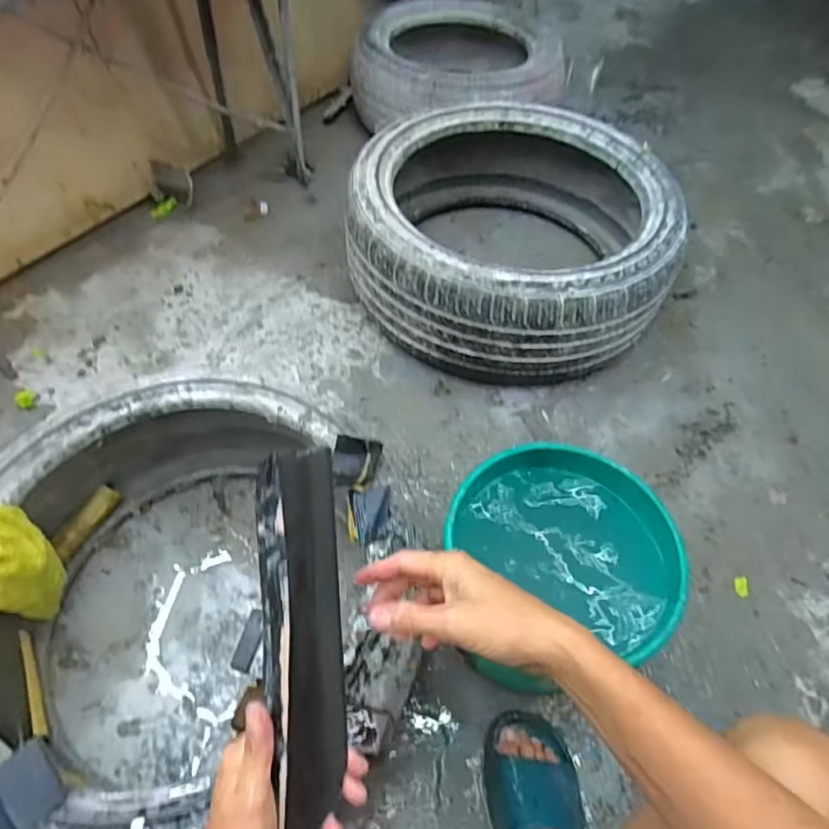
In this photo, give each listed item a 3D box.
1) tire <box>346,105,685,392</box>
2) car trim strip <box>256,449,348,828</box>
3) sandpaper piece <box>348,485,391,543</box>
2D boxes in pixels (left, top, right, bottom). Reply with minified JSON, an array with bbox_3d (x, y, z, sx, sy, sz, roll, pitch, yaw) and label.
[{"bbox_3d":[0.192,-0.392,1.214,0.644,0.237,0.660,3,54,-1],"label":"tire"},{"bbox_3d":[-0.078,0.166,0.396,0.052,0.027,0.274,-2,88,-5],"label":"car trim strip"},{"bbox_3d":[-0.056,0.124,0.710,0.050,0.017,0.067,1,55,-3],"label":"sandpaper piece"}]

